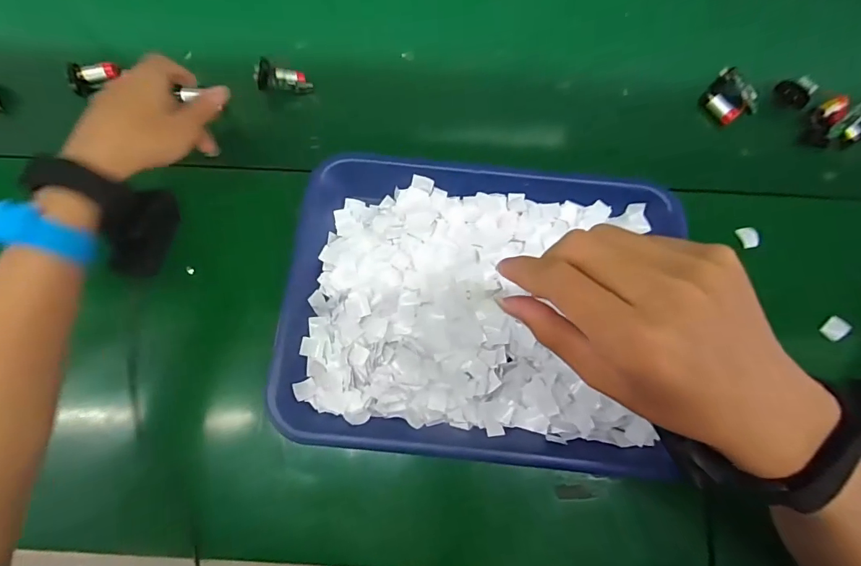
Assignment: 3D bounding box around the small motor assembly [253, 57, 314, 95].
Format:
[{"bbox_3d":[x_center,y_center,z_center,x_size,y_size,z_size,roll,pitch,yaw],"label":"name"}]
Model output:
[{"bbox_3d":[-0.147,-0.205,0.434,0.055,0.025,0.018,6,77,-23],"label":"small motor assembly"}]

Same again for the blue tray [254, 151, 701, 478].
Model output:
[{"bbox_3d":[0.046,0.015,0.369,0.334,0.035,0.254,5,78,2],"label":"blue tray"}]

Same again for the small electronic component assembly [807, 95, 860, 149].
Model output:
[{"bbox_3d":[0.404,-0.161,0.414,0.049,0.032,0.048,-30,79,-5],"label":"small electronic component assembly"}]

